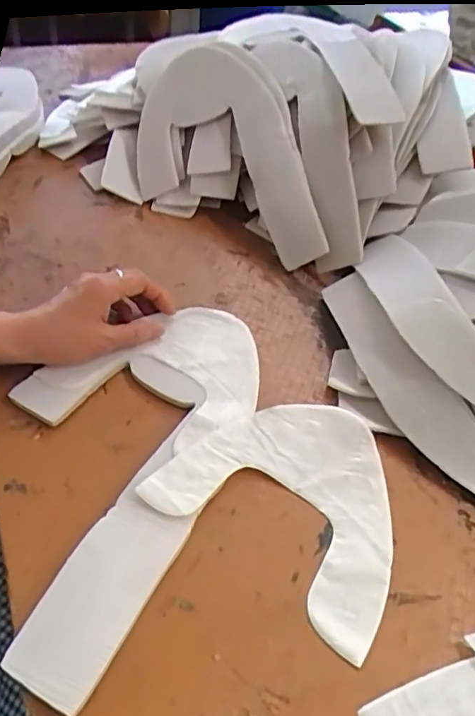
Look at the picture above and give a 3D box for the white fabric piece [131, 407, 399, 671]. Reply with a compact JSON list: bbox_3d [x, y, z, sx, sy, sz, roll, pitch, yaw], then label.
[{"bbox_3d":[0.050,0.100,0.434,0.180,0.018,0.166,29,49,20],"label":"white fabric piece"}]

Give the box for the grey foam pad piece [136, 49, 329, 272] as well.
[{"bbox_3d":[-0.028,-0.236,0.675,0.193,0.027,0.321,-18,76,14],"label":"grey foam pad piece"}]

